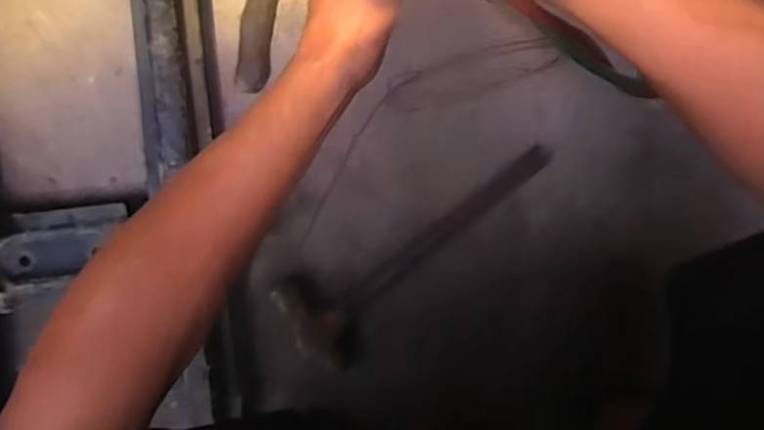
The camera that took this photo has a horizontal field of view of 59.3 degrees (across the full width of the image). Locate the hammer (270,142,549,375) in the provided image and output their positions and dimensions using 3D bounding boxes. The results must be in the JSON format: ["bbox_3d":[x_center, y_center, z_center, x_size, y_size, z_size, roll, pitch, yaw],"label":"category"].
[{"bbox_3d":[0.046,0.023,0.761,0.360,0.039,0.118,-38,92,-6],"label":"hammer"}]

